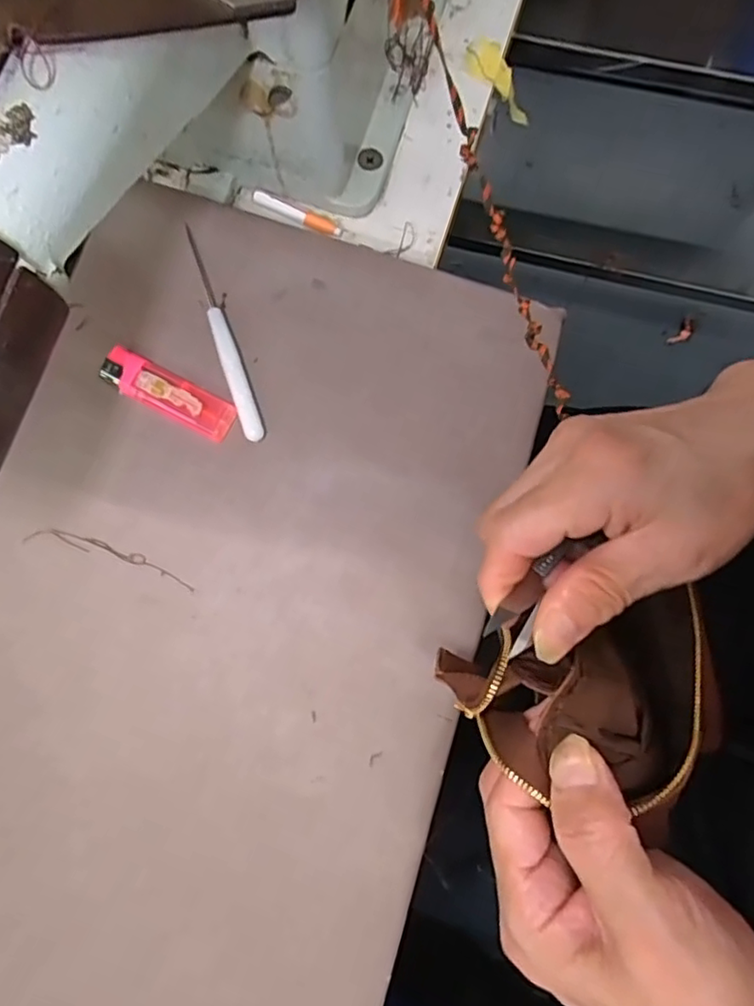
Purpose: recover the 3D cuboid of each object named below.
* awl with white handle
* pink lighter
[{"bbox_3d":[-0.091,-0.098,0.350,0.012,0.008,0.133,-21,79,-1],"label":"awl with white handle"},{"bbox_3d":[-0.118,-0.062,0.342,0.078,0.010,0.024,27,82,7],"label":"pink lighter"}]

